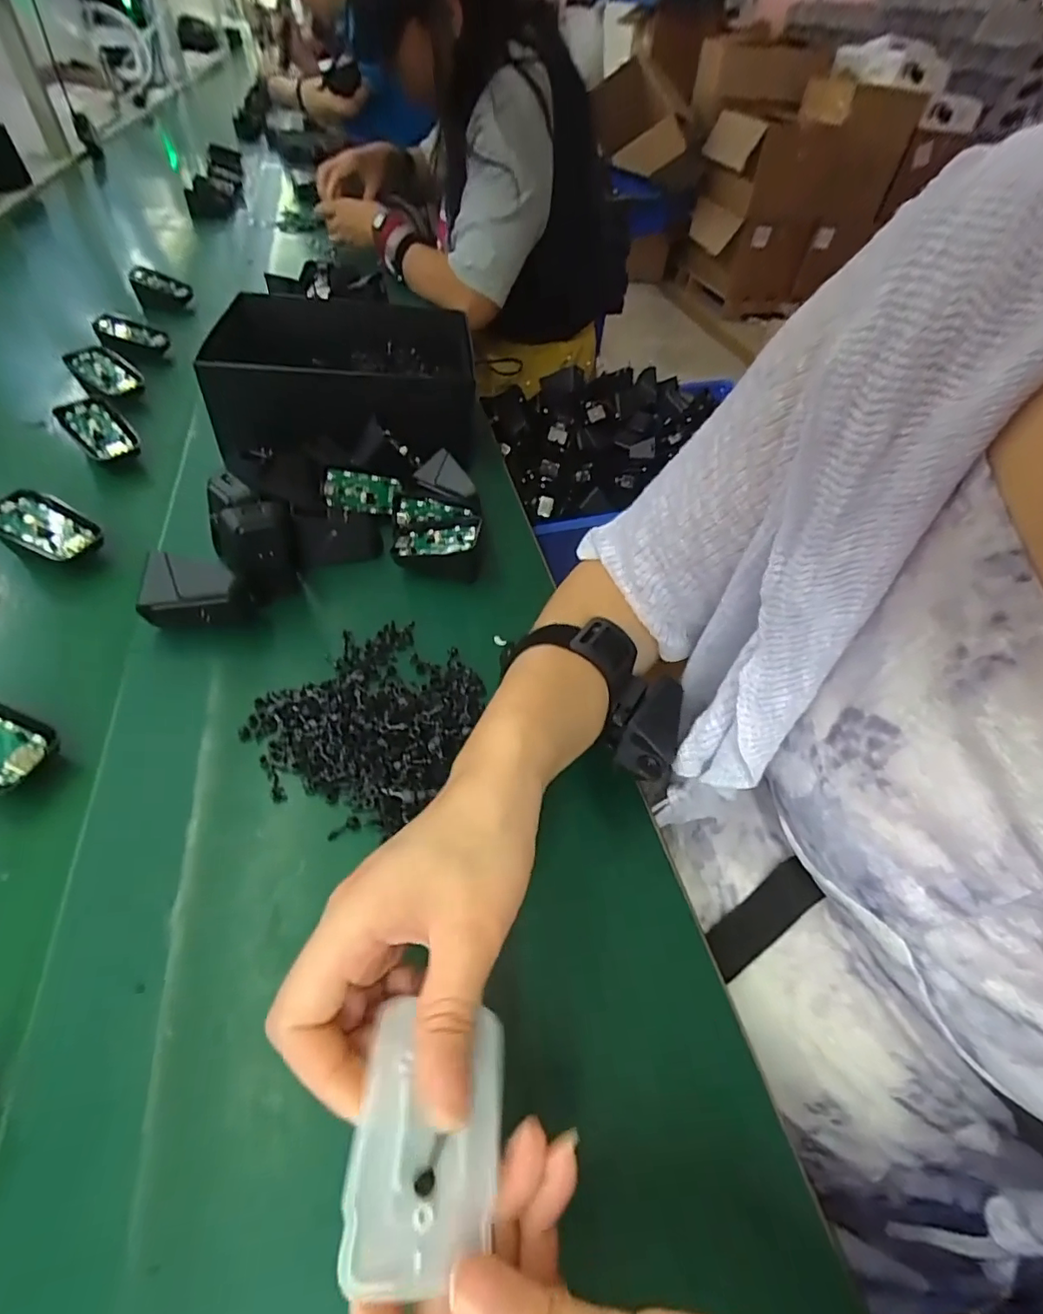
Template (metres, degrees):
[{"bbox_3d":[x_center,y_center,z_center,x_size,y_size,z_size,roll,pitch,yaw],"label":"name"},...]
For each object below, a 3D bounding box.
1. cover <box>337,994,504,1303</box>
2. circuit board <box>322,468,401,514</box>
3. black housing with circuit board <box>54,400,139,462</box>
[{"bbox_3d":[-0.028,0.147,0.173,0.045,0.010,0.066,16,47,-13],"label":"cover"},{"bbox_3d":[-0.132,-0.136,0.458,0.057,0.031,0.005,3,22,-26],"label":"circuit board"},{"bbox_3d":[-0.379,-0.205,0.495,0.070,0.016,0.044,45,64,10],"label":"black housing with circuit board"}]

